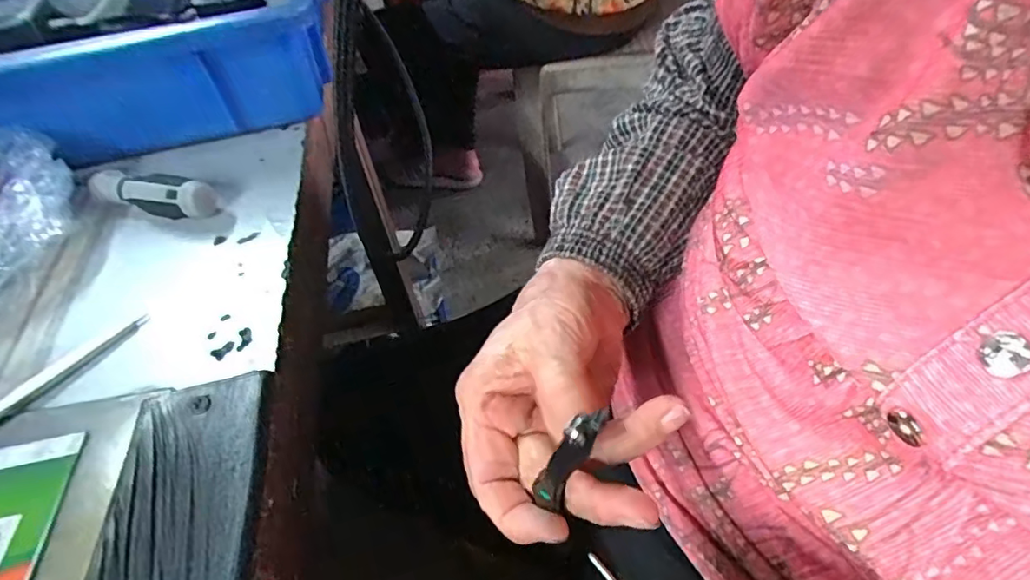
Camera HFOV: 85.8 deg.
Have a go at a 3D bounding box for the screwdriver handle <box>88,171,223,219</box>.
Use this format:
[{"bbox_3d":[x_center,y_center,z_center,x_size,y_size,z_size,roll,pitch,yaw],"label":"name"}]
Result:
[{"bbox_3d":[-0.214,-0.055,0.322,0.082,0.023,0.021,4,49,12],"label":"screwdriver handle"}]

